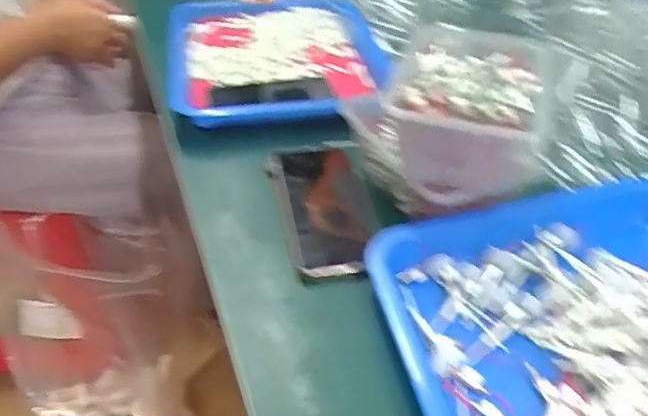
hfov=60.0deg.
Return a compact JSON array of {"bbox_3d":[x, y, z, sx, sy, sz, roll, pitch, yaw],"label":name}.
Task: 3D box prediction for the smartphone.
[{"bbox_3d":[0.001,-0.009,0.509,0.083,0.013,0.176,-5,41,-9],"label":"smartphone"}]

